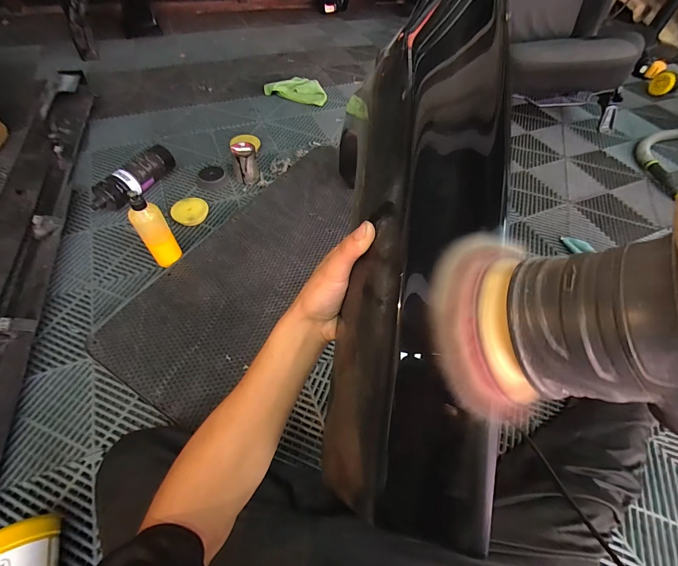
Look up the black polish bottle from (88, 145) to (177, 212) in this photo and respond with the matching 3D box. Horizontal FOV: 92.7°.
[{"bbox_3d":[-0.587,-0.297,0.943,0.069,0.092,0.269,31,59,17],"label":"black polish bottle"}]

